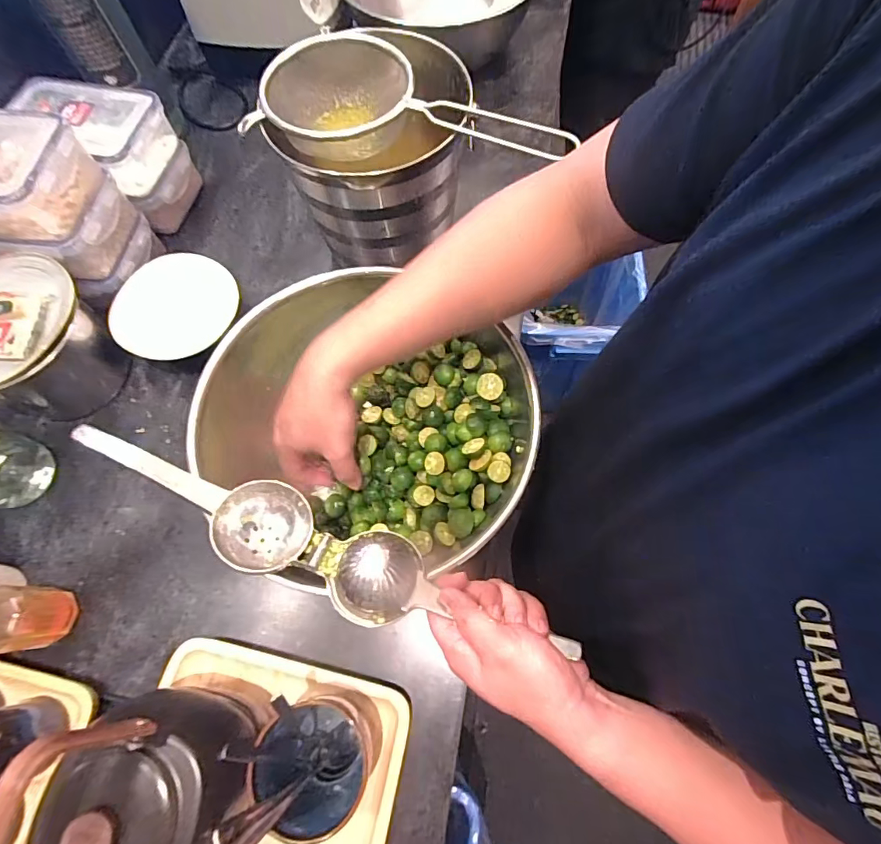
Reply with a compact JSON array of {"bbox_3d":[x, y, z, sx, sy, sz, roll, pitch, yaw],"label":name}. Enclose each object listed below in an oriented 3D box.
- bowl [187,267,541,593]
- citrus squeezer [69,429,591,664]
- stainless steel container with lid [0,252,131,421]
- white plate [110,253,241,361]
[{"bbox_3d":[-0.101,0.011,0.491,0.373,0.116,0.302,26,72,11],"label":"bowl"},{"bbox_3d":[-0.096,0.106,0.367,0.402,0.064,0.070,22,71,6],"label":"citrus squeezer"},{"bbox_3d":[-0.461,-0.092,0.526,0.123,0.124,0.155,10,69,6],"label":"stainless steel container with lid"},{"bbox_3d":[-0.319,-0.141,0.548,0.142,0.010,0.140,-7,69,-1],"label":"white plate"}]

